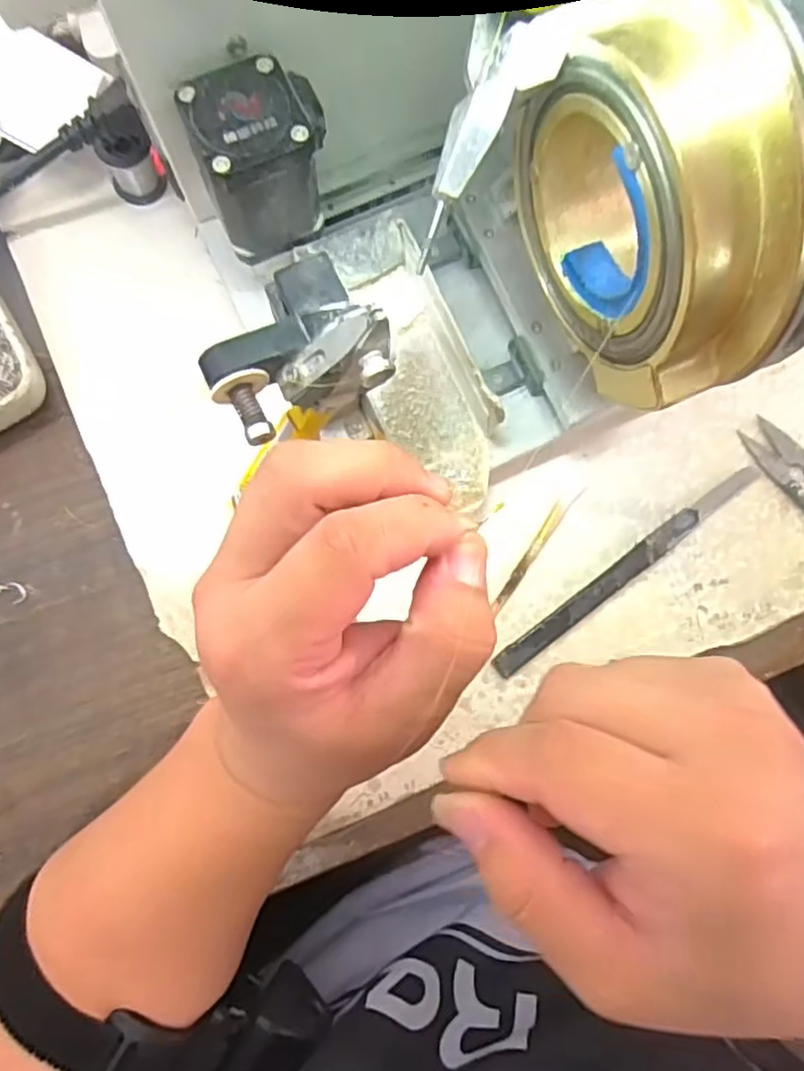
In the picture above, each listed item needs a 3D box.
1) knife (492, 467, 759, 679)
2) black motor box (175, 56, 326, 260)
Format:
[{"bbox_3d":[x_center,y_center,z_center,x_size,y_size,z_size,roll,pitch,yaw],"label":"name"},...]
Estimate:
[{"bbox_3d":[0.113,0.015,0.334,0.166,0.009,0.012,-37,85,-6],"label":"knife"},{"bbox_3d":[-0.055,-0.151,0.270,0.049,0.053,0.042,-24,84,-5],"label":"black motor box"}]

